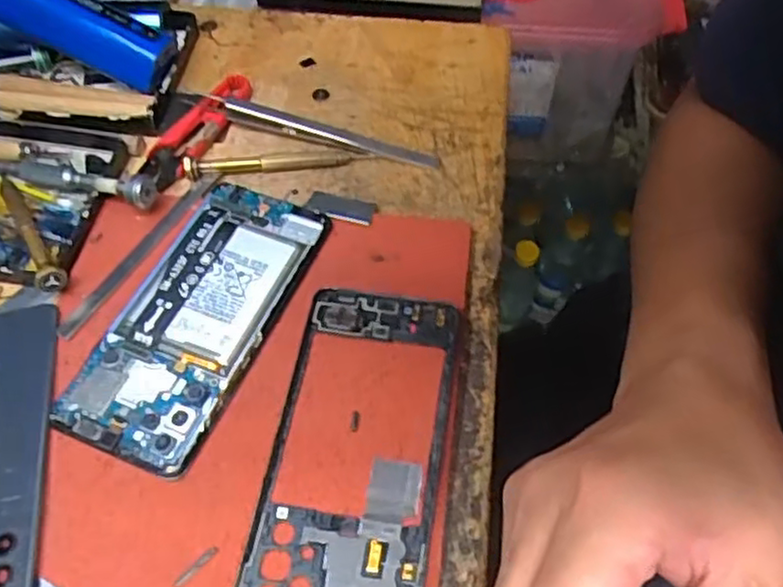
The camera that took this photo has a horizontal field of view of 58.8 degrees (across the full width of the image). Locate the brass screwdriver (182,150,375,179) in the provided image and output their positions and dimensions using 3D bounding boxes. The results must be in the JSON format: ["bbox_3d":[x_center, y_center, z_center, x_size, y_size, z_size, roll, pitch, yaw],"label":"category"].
[{"bbox_3d":[-0.066,-0.078,0.405,0.107,0.013,0.009,-9,57,-6],"label":"brass screwdriver"}]

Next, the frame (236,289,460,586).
[{"bbox_3d":[-0.014,0.067,0.304,0.072,0.005,0.157,9,57,5],"label":"frame"}]

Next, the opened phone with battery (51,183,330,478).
[{"bbox_3d":[-0.094,0.009,0.338,0.072,0.011,0.151,19,58,12],"label":"opened phone with battery"}]

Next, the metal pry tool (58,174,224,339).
[{"bbox_3d":[-0.130,-0.023,0.366,0.012,0.006,0.120,26,60,16],"label":"metal pry tool"}]

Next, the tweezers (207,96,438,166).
[{"bbox_3d":[-0.041,-0.097,0.415,0.137,0.020,0.012,14,57,8],"label":"tweezers"}]

